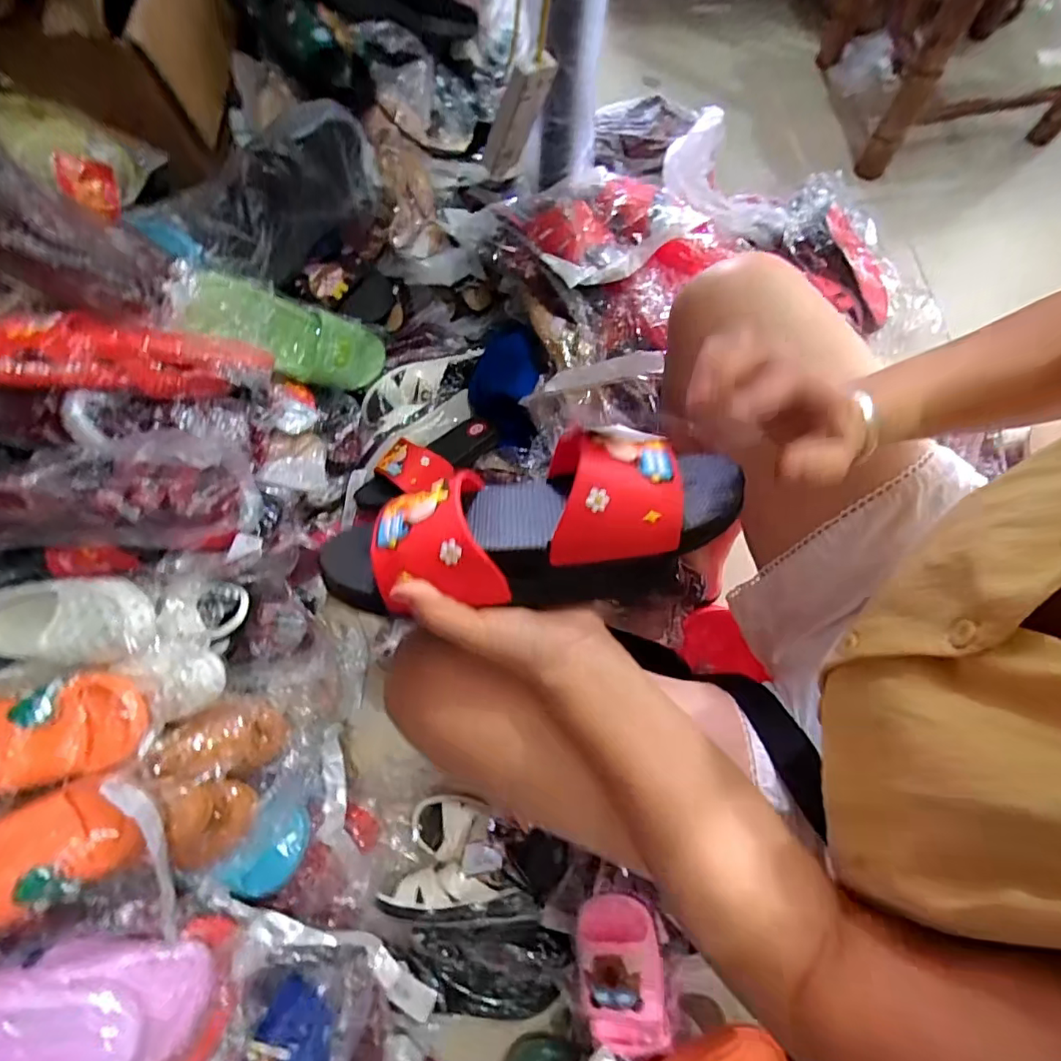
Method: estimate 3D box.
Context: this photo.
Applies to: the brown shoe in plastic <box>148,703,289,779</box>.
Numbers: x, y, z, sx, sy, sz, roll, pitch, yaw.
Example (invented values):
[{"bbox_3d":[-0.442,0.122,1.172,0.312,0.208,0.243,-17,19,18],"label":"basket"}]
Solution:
[{"bbox_3d":[-0.341,0.230,0.611,0.132,0.048,0.070,4,76,-45],"label":"brown shoe in plastic"}]

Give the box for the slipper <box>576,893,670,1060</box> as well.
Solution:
[{"bbox_3d":[0.096,0.470,0.581,0.095,0.060,0.152,-15,63,19],"label":"slipper"}]

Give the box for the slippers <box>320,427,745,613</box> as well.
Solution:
[{"bbox_3d":[0.000,-0.001,0.324,0.246,0.063,0.099,-10,72,4],"label":"slippers"}]

